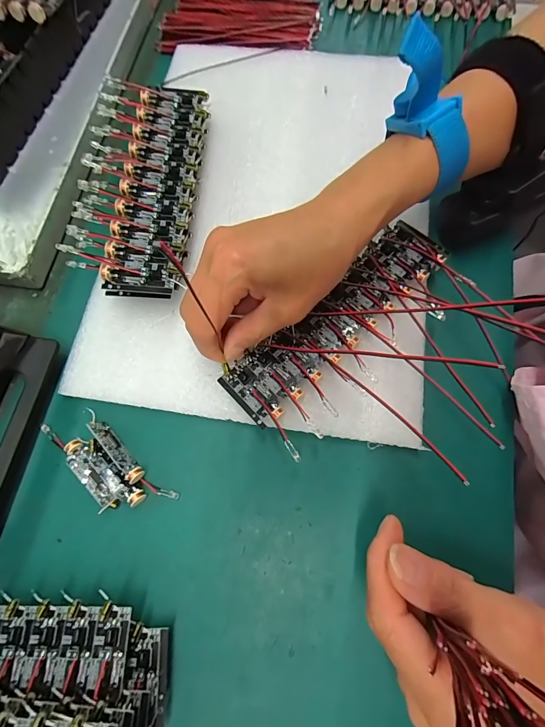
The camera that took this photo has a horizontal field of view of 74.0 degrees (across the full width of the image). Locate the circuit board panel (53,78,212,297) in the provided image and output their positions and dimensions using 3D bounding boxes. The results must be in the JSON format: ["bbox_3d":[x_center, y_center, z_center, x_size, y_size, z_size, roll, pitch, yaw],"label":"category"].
[{"bbox_3d":[-0.091,-0.118,0.246,0.080,0.033,0.162,6,73,3],"label":"circuit board panel"}]

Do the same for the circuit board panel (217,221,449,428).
[{"bbox_3d":[0.041,-0.030,0.224,0.160,0.009,0.042,-42,77,-10],"label":"circuit board panel"}]

